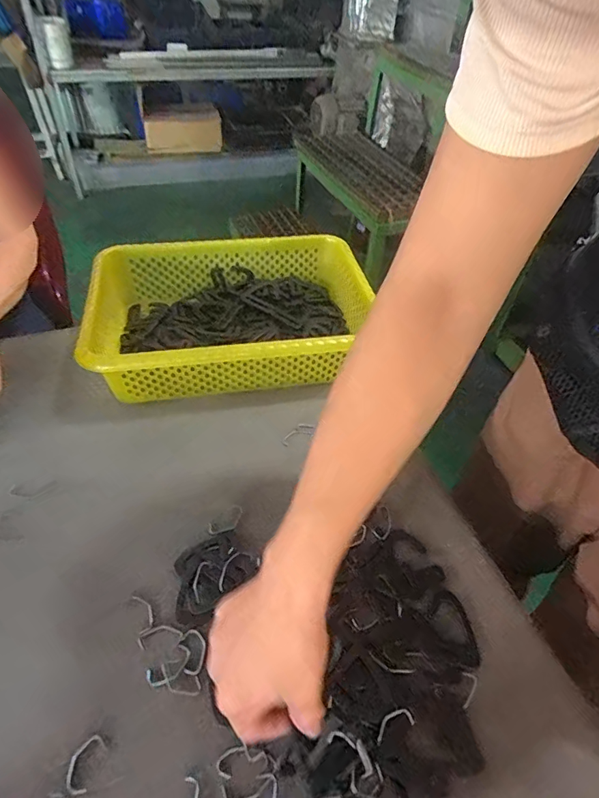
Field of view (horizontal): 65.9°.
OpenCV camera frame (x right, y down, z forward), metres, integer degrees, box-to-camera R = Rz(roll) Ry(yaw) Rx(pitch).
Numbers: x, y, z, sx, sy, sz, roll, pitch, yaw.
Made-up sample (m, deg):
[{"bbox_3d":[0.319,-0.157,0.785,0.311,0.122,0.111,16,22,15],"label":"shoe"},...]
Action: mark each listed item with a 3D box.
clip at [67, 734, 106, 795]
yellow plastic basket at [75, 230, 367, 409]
[{"bbox_3d":[-0.150,0.252,0.321,0.019,0.004,0.032,12,49,9],"label":"clip"},{"bbox_3d":[-0.084,-0.117,0.612,0.339,0.087,0.244,-8,47,-10],"label":"yellow plastic basket"}]

